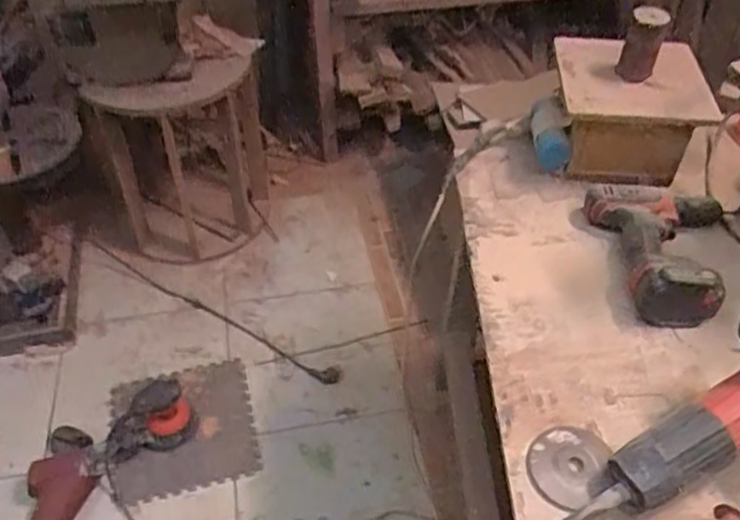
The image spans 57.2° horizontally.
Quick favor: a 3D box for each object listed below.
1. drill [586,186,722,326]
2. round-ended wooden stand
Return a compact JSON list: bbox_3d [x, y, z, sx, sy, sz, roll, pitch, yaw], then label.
[{"bbox_3d":[0.363,-0.019,0.851,0.169,0.068,0.209,8,46,9],"label":"drill"},{"bbox_3d":[-0.525,-0.339,1.894,0.443,0.520,0.510,-11,46,-9],"label":"round-ended wooden stand"}]

